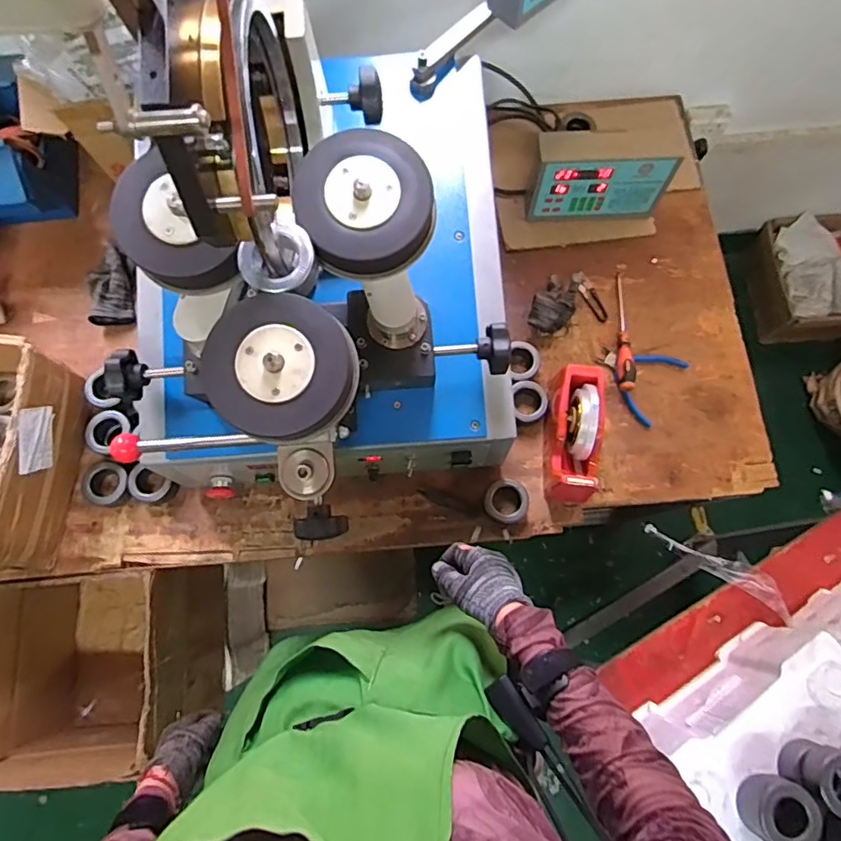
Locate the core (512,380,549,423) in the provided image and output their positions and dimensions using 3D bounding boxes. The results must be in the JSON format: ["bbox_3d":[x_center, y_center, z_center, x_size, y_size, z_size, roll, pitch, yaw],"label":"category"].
[{"bbox_3d":[0.179,-0.030,0.899,0.056,0.034,0.068,-2,75,0],"label":"core"}]

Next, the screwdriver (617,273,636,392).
[{"bbox_3d":[0.343,-0.154,0.930,0.027,0.030,0.218,3,75,1],"label":"screwdriver"}]

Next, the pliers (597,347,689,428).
[{"bbox_3d":[0.360,-0.078,0.917,0.129,0.021,0.132,35,78,9],"label":"pliers"}]

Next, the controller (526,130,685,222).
[{"bbox_3d":[0.299,-0.411,0.928,0.229,0.162,0.072,-1,75,0],"label":"controller"}]

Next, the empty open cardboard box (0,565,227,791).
[{"bbox_3d":[-0.563,0.420,0.960,0.333,0.315,0.280,-5,75,-1],"label":"empty open cardboard box"}]

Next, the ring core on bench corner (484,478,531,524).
[{"bbox_3d":[0.136,0.128,0.863,0.069,0.036,0.069,0,75,0],"label":"ring core on bench corner"}]

